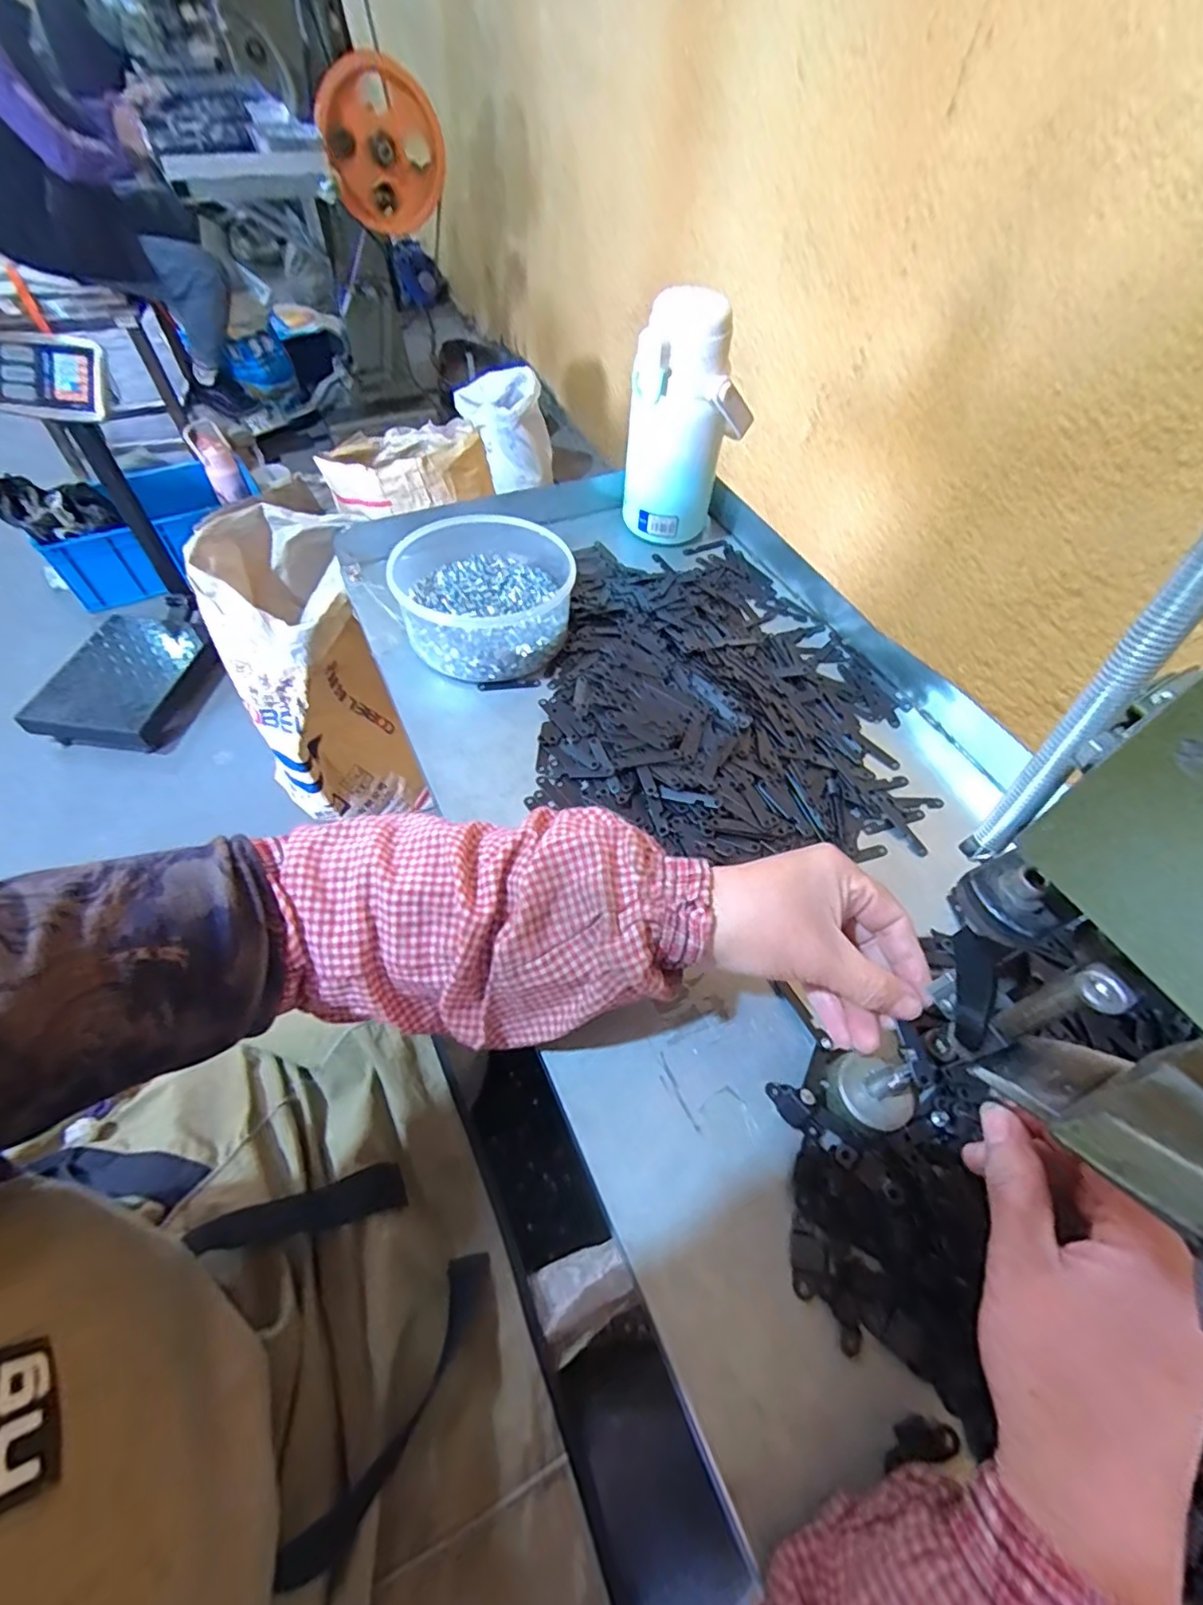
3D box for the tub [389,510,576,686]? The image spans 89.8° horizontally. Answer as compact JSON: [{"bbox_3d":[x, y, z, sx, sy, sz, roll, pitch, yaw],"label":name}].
[{"bbox_3d":[-0.097,-0.180,0.520,0.144,0.066,0.150,1,55,-2],"label":"tub"}]

